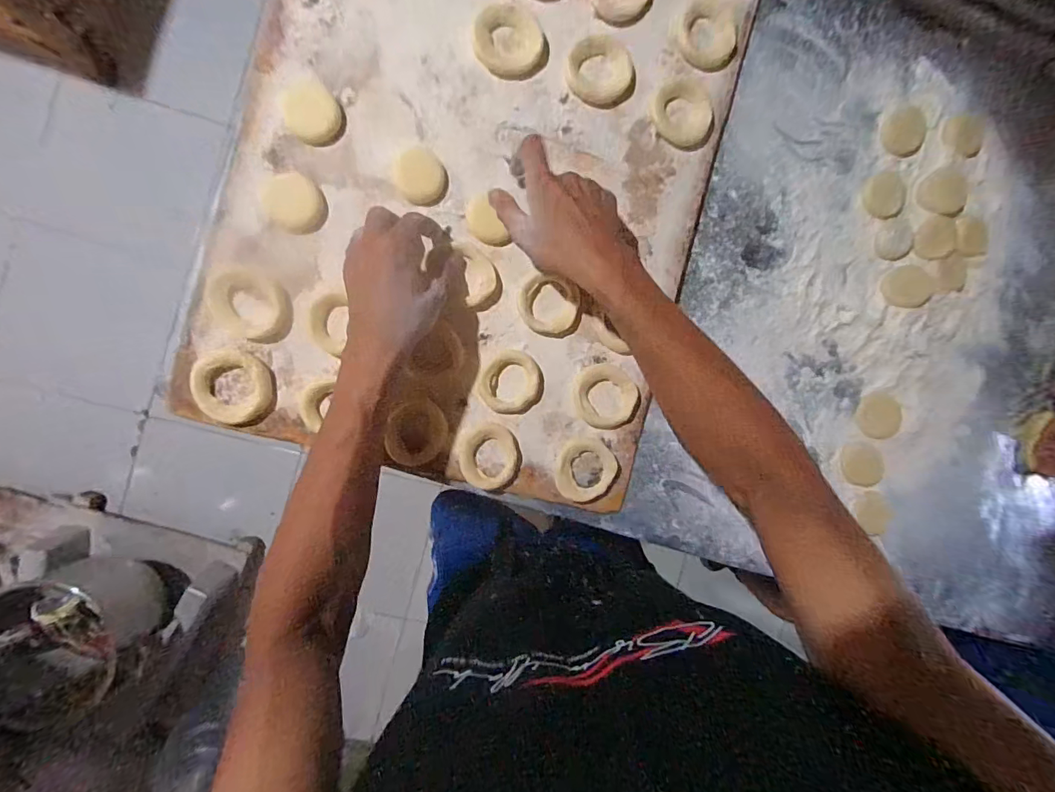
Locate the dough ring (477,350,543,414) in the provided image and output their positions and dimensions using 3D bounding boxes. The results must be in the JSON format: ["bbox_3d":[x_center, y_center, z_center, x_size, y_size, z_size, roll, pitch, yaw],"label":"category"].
[{"bbox_3d":[-0.015,-0.013,0.437,0.060,0.014,0.058,0,93,-8],"label":"dough ring"}]

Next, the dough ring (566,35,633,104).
[{"bbox_3d":[0.069,-0.310,0.433,0.064,0.013,0.054,-10,95,-8],"label":"dough ring"}]

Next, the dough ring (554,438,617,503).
[{"bbox_3d":[0.057,0.073,0.446,0.059,0.009,0.060,0,93,-8],"label":"dough ring"}]

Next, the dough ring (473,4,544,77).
[{"bbox_3d":[-0.018,-0.327,0.419,0.063,0.010,0.057,15,91,-9],"label":"dough ring"}]

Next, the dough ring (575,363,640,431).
[{"bbox_3d":[0.076,-0.001,0.448,0.061,0.013,0.064,0,93,-8],"label":"dough ring"}]

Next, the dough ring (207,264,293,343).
[{"bbox_3d":[-0.240,-0.080,0.395,0.069,0.009,0.057,18,90,-9],"label":"dough ring"}]

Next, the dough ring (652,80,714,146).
[{"bbox_3d":[0.156,-0.282,0.456,0.065,0.012,0.062,0,93,-8],"label":"dough ring"}]

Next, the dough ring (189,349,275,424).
[{"bbox_3d":[-0.257,-0.009,0.400,0.058,0.011,0.068,-32,97,-5],"label":"dough ring"}]

